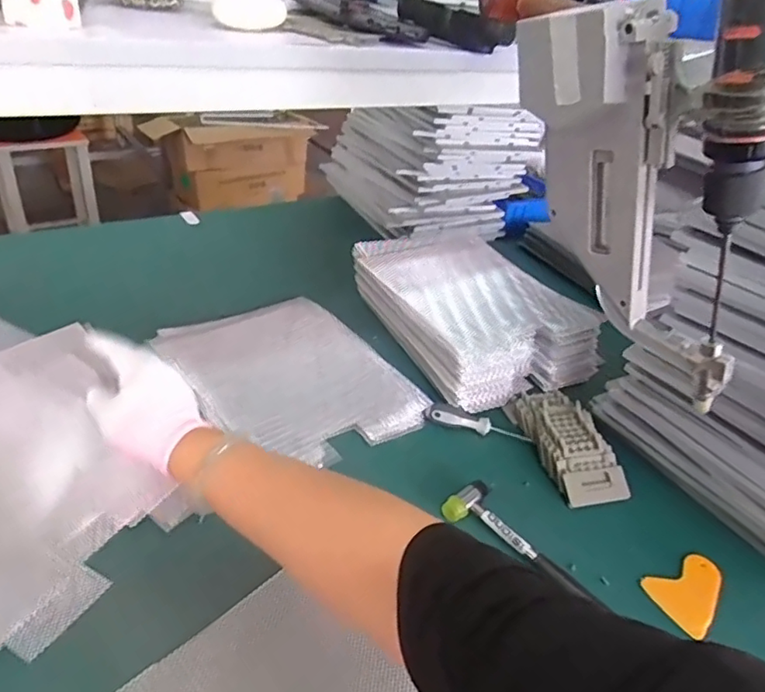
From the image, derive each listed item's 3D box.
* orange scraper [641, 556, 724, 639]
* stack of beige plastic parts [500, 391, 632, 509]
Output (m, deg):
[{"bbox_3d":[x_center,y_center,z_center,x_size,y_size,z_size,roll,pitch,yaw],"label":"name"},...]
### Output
[{"bbox_3d":[0.336,0.263,0.625,0.102,0.014,0.067,-17,41,-32],"label":"orange scraper"},{"bbox_3d":[0.247,0.127,0.766,0.091,0.037,0.182,-4,36,-17],"label":"stack of beige plastic parts"}]

